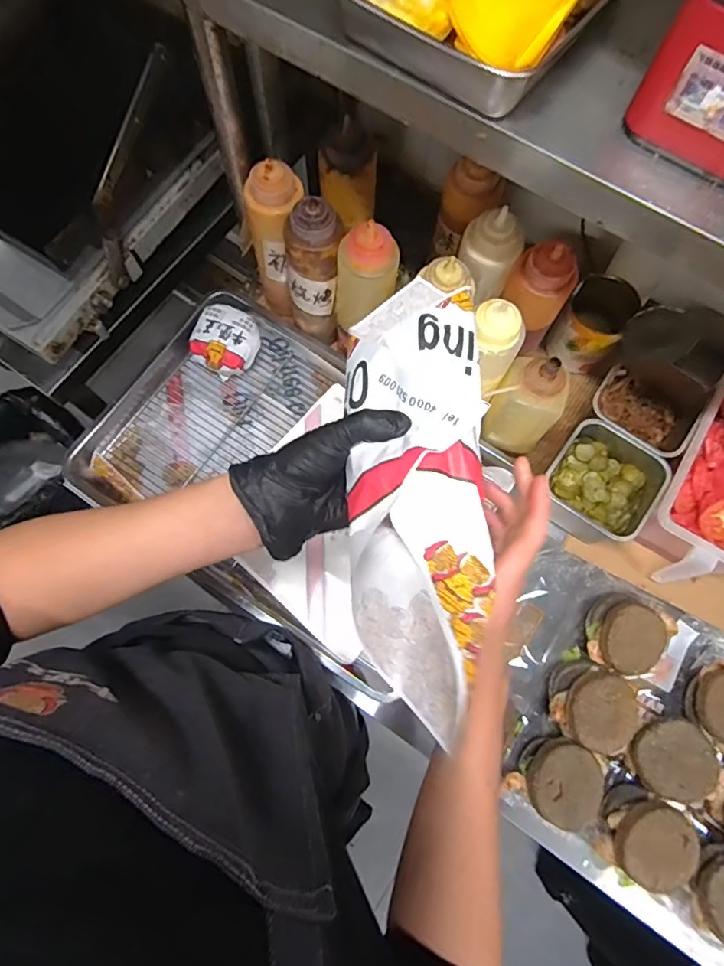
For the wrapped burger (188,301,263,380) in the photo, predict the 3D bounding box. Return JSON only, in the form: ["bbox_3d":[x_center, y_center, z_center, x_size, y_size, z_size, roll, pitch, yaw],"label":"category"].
[{"bbox_3d":[-0.210,-0.219,0.819,0.103,0.081,0.101,0,75,-1],"label":"wrapped burger"}]

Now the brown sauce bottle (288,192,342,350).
[{"bbox_3d":[-0.069,-0.287,0.726,0.081,0.216,0.060,3,75,0],"label":"brown sauce bottle"}]

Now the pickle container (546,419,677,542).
[{"bbox_3d":[0.334,0.006,0.750,0.137,0.110,0.149,30,76,7],"label":"pickle container"}]

